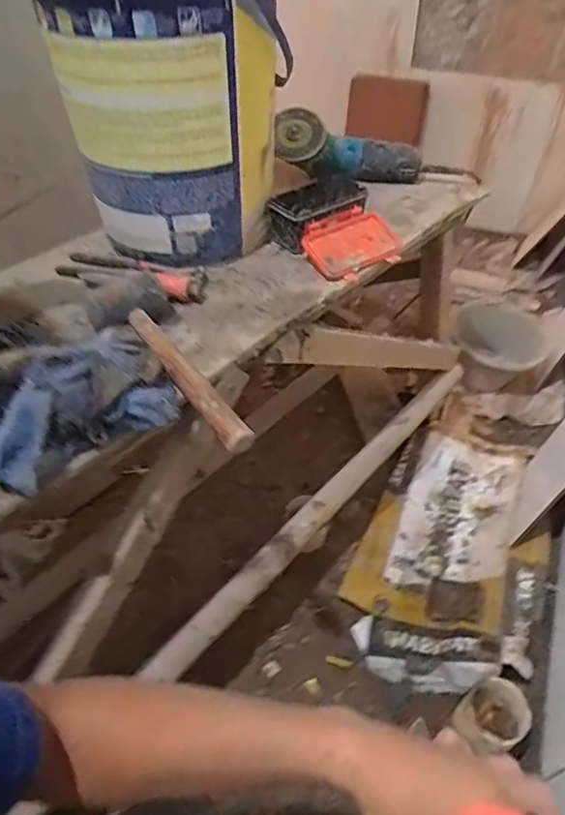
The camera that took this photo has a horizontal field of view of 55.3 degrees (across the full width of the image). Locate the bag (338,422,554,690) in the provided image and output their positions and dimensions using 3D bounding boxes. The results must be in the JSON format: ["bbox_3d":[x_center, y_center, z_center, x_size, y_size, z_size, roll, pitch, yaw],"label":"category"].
[{"bbox_3d":[0.381,0.272,1.171,0.360,0.092,0.663,13,44,25],"label":"bag"}]

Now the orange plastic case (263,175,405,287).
[{"bbox_3d":[0.080,-0.271,0.800,0.171,0.060,0.175,-34,55,-28],"label":"orange plastic case"}]

